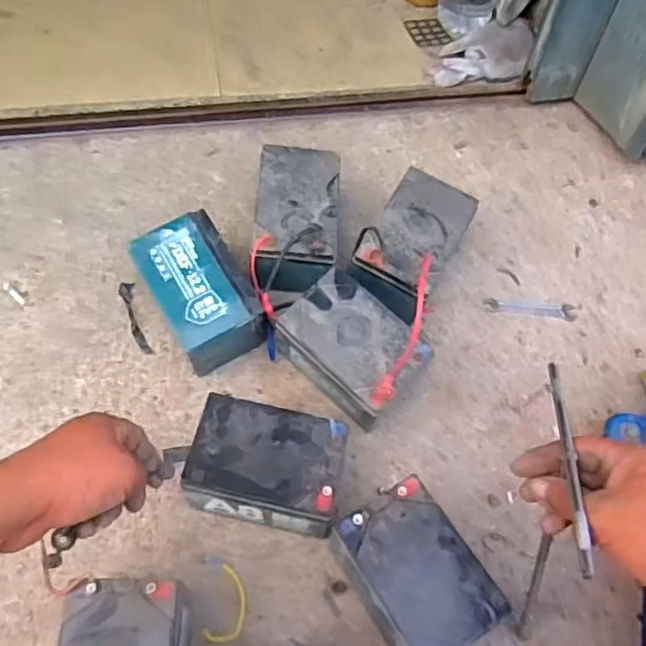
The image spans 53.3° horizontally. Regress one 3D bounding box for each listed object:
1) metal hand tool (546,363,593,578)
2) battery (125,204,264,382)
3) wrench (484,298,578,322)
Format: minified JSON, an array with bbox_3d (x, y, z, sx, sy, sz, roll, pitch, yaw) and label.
[{"bbox_3d":[0.175,0.095,0.459,0.008,0.009,0.180,9,41,3],"label":"metal hand tool"},{"bbox_3d":[-0.138,-0.031,0.737,0.096,0.102,0.151,-28,62,-20],"label":"battery"},{"bbox_3d":[0.269,-0.019,0.826,0.120,0.010,0.024,1,63,-1],"label":"wrench"}]

